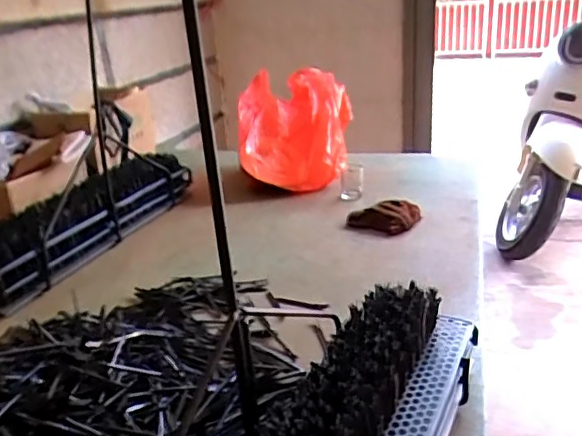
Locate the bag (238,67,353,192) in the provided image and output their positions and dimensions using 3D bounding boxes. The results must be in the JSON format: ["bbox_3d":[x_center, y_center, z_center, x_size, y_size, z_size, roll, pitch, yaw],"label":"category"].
[{"bbox_3d":[0.007,-0.223,1.456,0.280,0.277,0.251,-4,22,-1],"label":"bag"}]

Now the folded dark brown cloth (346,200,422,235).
[{"bbox_3d":[0.192,0.002,1.171,0.153,0.046,0.086,-1,22,7],"label":"folded dark brown cloth"}]

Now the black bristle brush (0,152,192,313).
[{"bbox_3d":[-0.432,0.007,1.143,0.145,0.123,0.498,7,24,25],"label":"black bristle brush"}]

